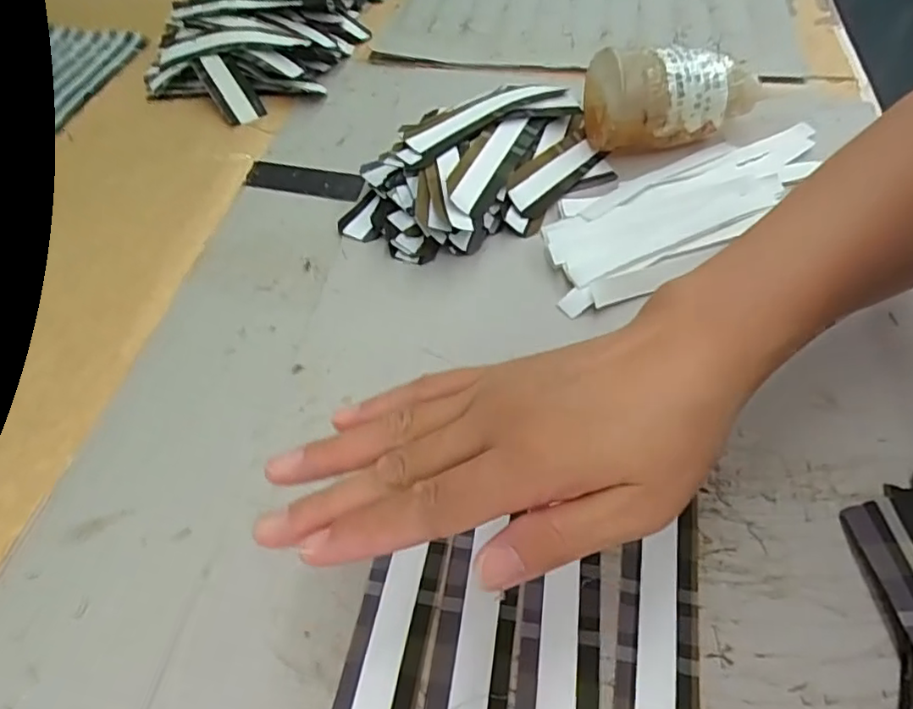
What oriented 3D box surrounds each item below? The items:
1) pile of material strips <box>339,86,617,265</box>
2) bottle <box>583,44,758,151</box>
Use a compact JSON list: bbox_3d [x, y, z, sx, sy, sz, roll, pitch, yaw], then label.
[{"bbox_3d":[0.022,-0.137,0.429,0.210,0.042,0.116,-33,57,-21],"label":"pile of material strips"},{"bbox_3d":[0.147,-0.183,0.433,0.101,0.058,0.051,-8,52,-4],"label":"bottle"}]

